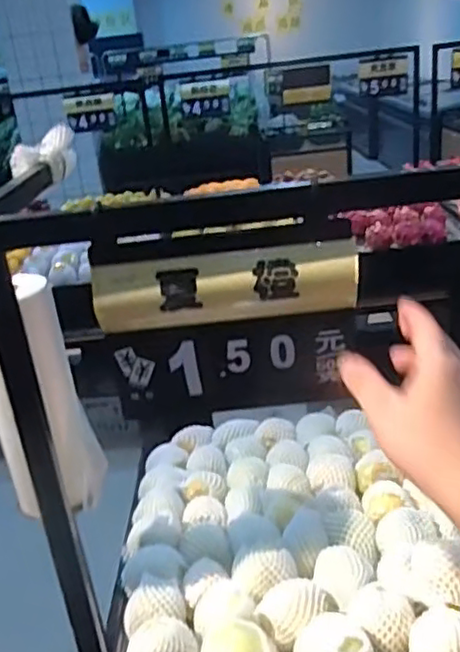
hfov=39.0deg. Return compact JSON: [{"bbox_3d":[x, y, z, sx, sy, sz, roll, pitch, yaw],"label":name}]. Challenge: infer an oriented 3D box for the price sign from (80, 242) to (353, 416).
[{"bbox_3d":[-0.002,0.010,0.561,0.216,0.155,0.034,-6,24,4],"label":"price sign"}]

